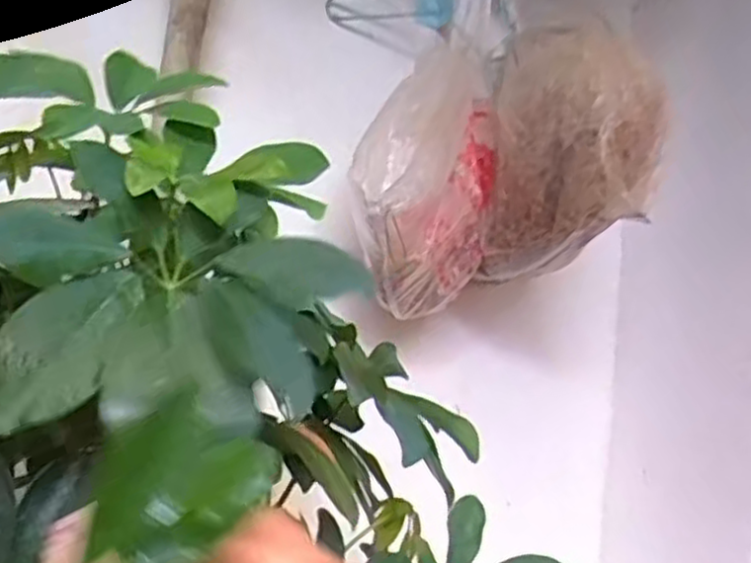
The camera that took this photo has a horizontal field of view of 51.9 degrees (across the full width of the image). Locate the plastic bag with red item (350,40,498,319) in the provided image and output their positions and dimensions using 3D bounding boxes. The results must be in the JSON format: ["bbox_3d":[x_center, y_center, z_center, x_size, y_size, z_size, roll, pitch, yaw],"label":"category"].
[{"bbox_3d":[0.069,-0.146,0.988,0.165,0.349,0.271,5,-3,7],"label":"plastic bag with red item"}]

